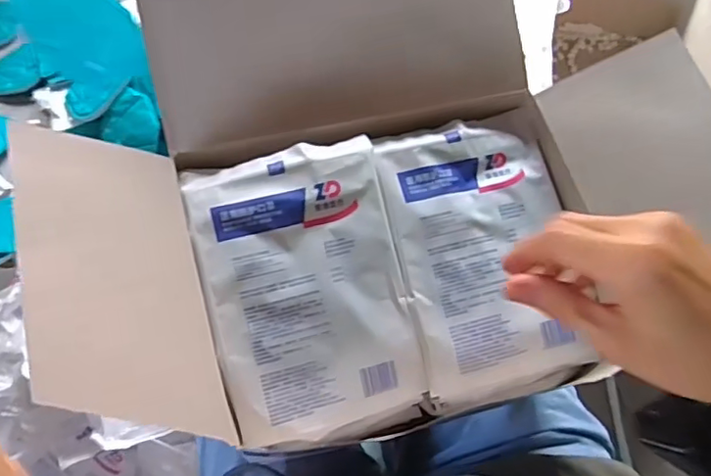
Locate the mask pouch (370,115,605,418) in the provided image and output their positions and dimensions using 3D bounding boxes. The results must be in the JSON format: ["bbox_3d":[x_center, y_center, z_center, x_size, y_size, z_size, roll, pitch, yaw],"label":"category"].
[{"bbox_3d":[0.090,0.016,0.407,0.119,0.022,0.189,-12,82,-10],"label":"mask pouch"}]

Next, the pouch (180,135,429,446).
[{"bbox_3d":[-0.031,0.035,0.378,0.124,0.017,0.186,-13,88,-10],"label":"pouch"}]

